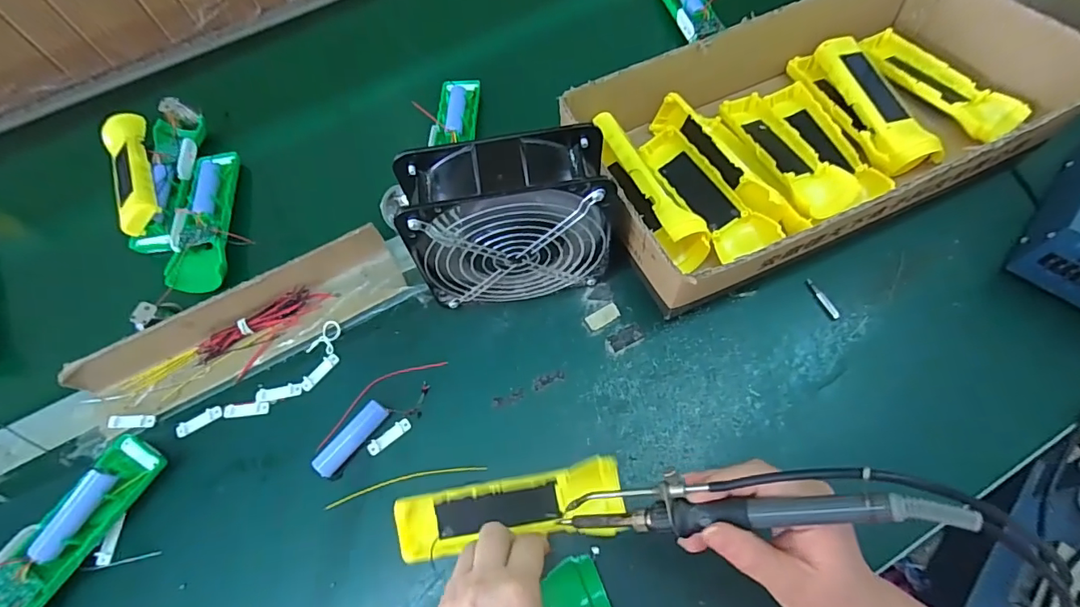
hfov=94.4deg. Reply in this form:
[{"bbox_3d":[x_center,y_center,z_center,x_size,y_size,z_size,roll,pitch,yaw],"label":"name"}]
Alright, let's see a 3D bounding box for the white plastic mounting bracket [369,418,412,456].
[{"bbox_3d":[-0.122,0.108,0.405,0.038,0.005,0.010,-39,70,-13],"label":"white plastic mounting bracket"}]

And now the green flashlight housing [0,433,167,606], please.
[{"bbox_3d":[-0.354,0.177,0.367,0.052,0.037,0.165,26,70,14],"label":"green flashlight housing"}]

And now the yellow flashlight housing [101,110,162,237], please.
[{"bbox_3d":[-0.428,-0.139,0.519,0.043,0.024,0.161,-27,68,-9],"label":"yellow flashlight housing"}]

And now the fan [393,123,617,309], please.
[{"bbox_3d":[-0.018,-0.060,0.394,0.155,0.146,0.067,-8,66,0],"label":"fan"}]

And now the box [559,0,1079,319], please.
[{"bbox_3d":[0.259,-0.173,0.465,0.443,0.078,0.222,-26,67,-8],"label":"box"}]

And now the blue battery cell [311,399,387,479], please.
[{"bbox_3d":[-0.149,0.106,0.397,0.018,0.017,0.065,37,73,17],"label":"blue battery cell"}]

